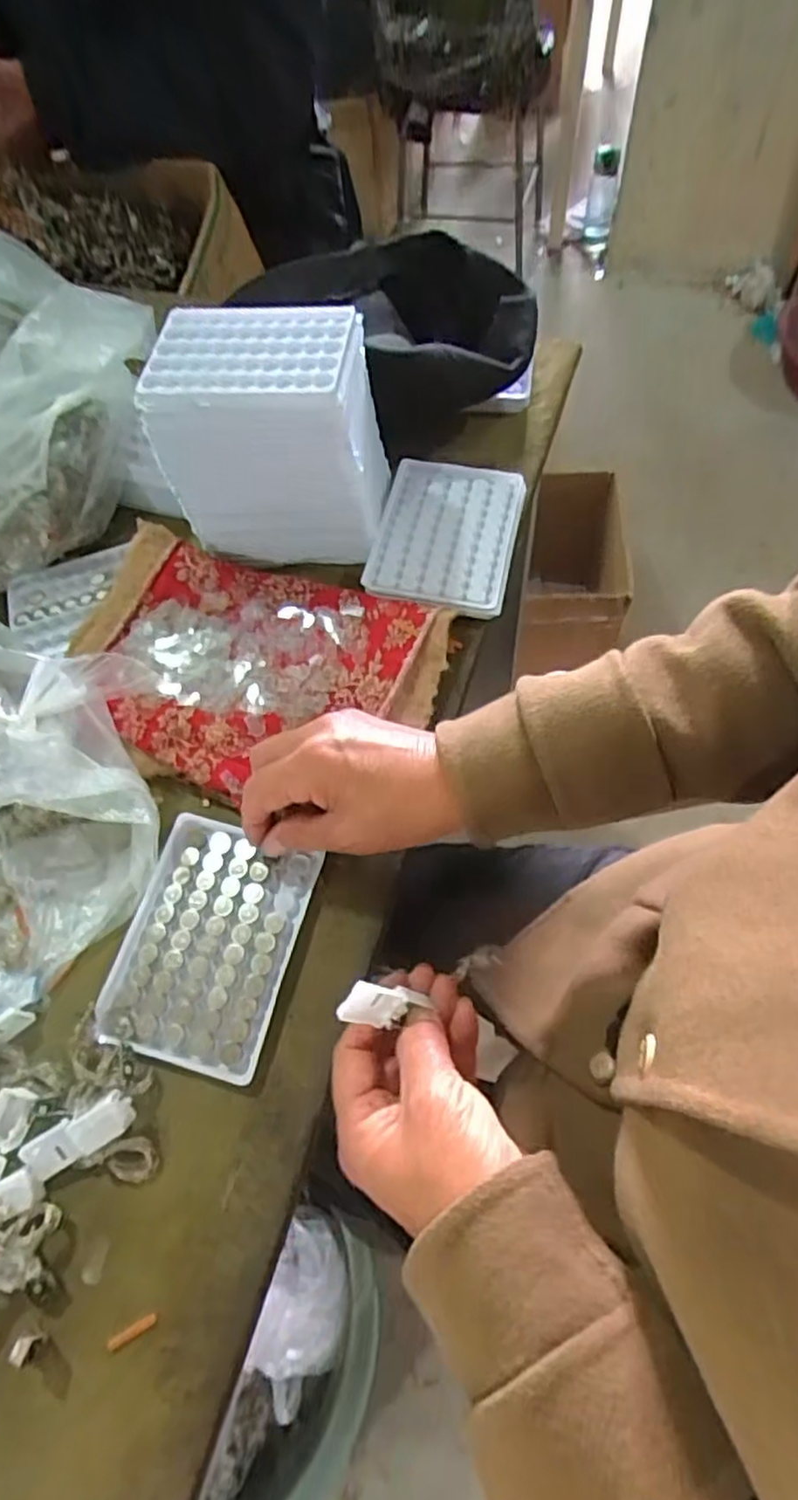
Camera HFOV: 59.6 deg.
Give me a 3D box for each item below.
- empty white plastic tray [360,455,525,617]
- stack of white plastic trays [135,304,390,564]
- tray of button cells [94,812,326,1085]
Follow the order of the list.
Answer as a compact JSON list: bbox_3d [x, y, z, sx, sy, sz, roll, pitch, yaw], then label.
[{"bbox_3d":[0.032,-0.153,0.494,0.098,0.013,0.126,10,63,9],"label":"empty white plastic tray"},{"bbox_3d":[-0.080,-0.207,0.469,0.129,0.127,0.092,3,62,5],"label":"stack of white plastic trays"},{"bbox_3d":[-0.104,0.103,0.382,0.091,0.008,0.125,12,64,10],"label":"tray of button cells"}]

